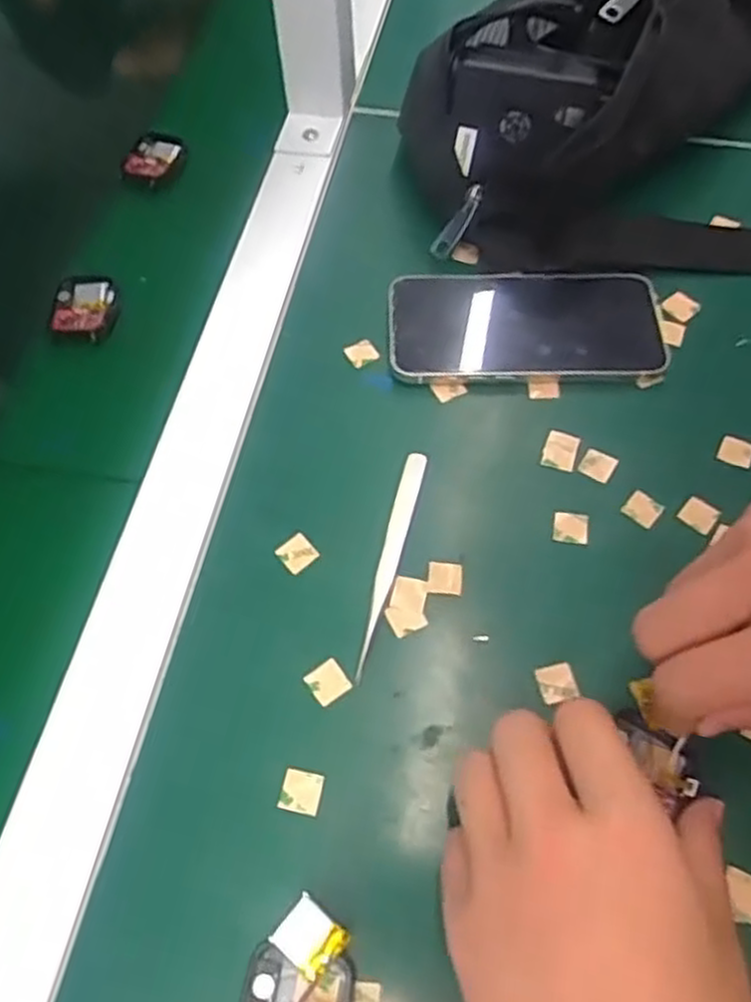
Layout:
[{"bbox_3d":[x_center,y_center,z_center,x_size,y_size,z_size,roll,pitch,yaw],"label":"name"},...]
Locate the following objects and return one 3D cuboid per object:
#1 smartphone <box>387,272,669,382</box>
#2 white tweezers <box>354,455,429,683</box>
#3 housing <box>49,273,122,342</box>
[{"bbox_3d":[0.082,-0.097,0.418,0.148,0.012,0.074,-2,60,2],"label":"smartphone"},{"bbox_3d":[0.007,0.025,0.356,0.010,0.006,0.114,11,61,9],"label":"white tweezers"},{"bbox_3d":[-0.164,-0.112,0.439,0.039,0.008,0.046,1,60,3],"label":"housing"}]

